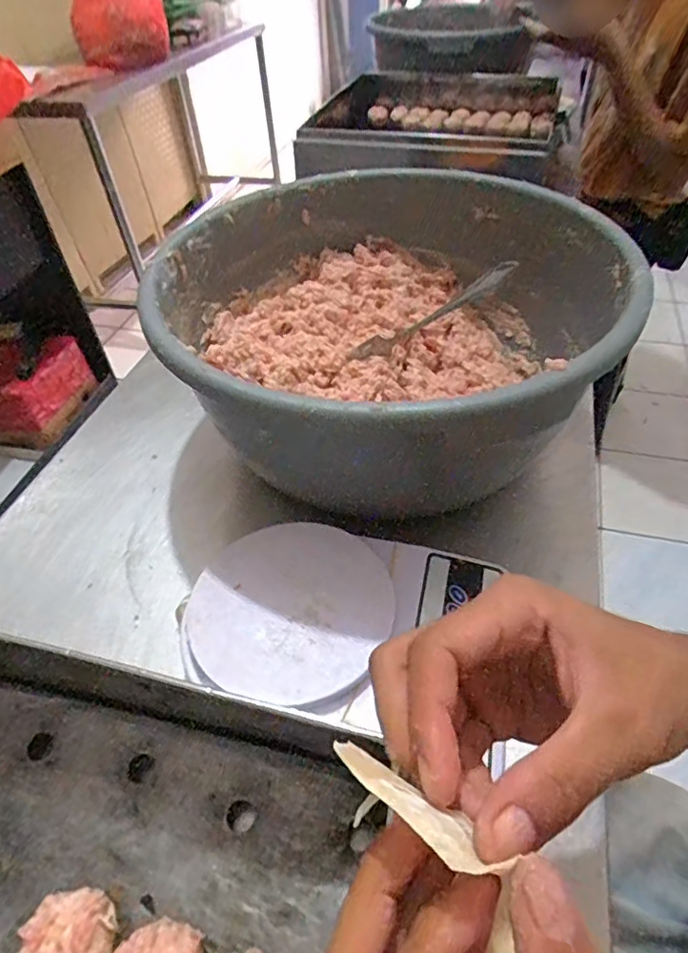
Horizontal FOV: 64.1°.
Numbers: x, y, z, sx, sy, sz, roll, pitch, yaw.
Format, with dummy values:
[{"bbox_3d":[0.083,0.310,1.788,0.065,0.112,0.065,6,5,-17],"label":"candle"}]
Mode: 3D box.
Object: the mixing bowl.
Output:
[{"bbox_3d":[0.029,-0.125,0.465,0.337,0.134,0.362,-2,47,2],"label":"mixing bowl"}]

